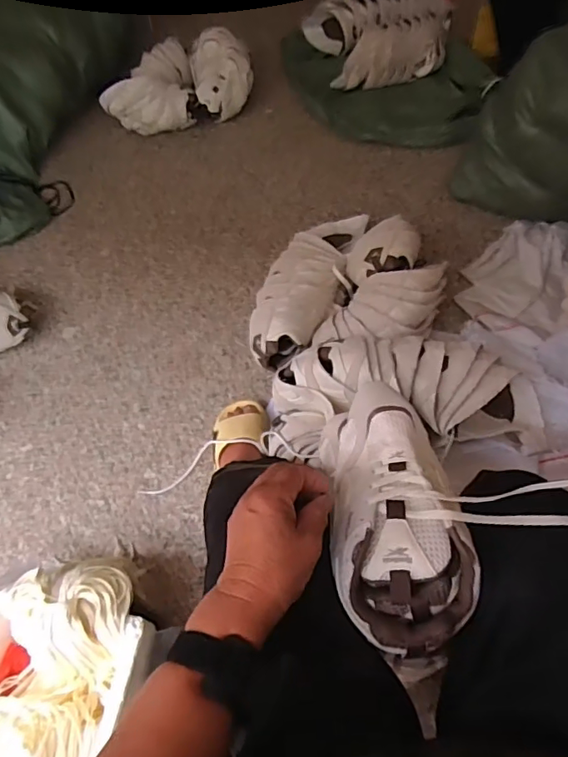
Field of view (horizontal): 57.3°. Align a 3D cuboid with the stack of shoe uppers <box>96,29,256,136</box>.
[{"bbox_3d":[-0.322,-0.885,1.556,0.446,0.140,0.303,-18,58,-7],"label":"stack of shoe uppers"}]

